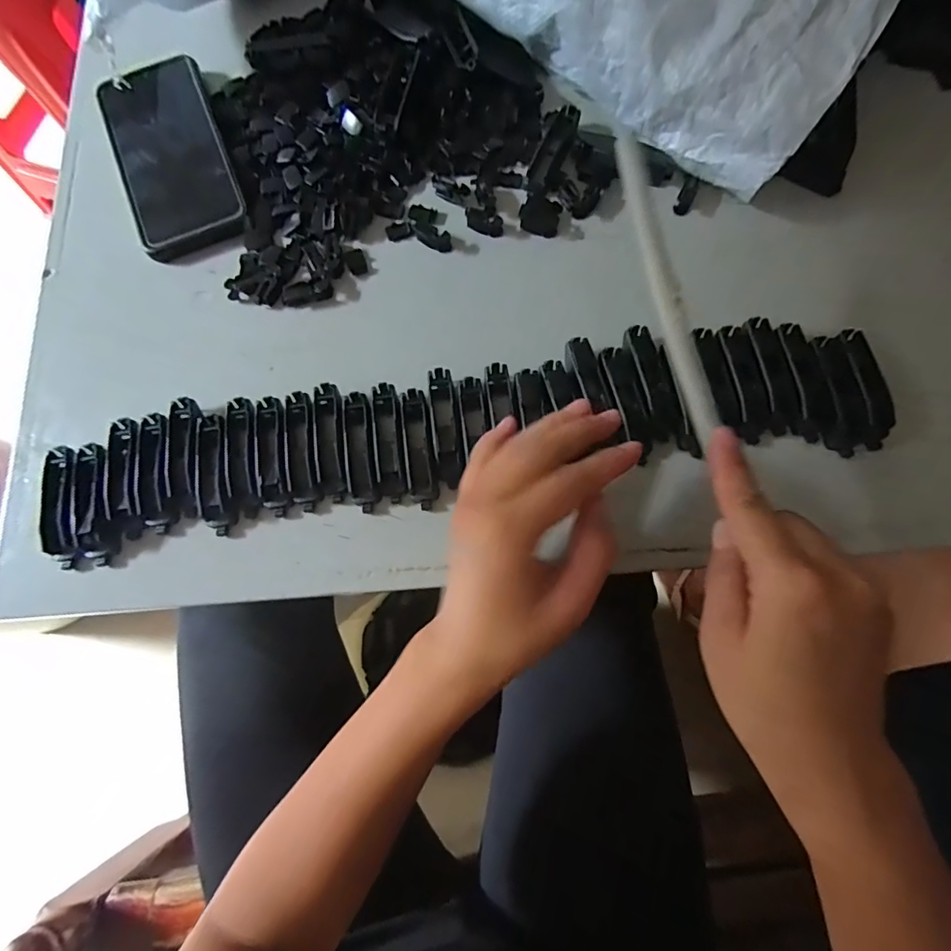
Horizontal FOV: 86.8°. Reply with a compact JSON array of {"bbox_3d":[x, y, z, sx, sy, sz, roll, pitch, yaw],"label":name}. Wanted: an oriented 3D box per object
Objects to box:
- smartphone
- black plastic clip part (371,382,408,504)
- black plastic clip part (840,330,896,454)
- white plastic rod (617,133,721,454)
[{"bbox_3d":[-0.227,-0.242,0.372,0.076,0.008,0.172,-23,78,-3],"label":"smartphone"},{"bbox_3d":[-0.054,-0.022,0.316,0.017,0.012,0.075,-7,77,0],"label":"black plastic clip part"},{"bbox_3d":[0.243,-0.055,0.311,0.016,0.014,0.076,-4,77,1],"label":"black plastic clip part"},{"bbox_3d":[0.096,-0.094,0.252,0.013,0.010,0.160,-12,85,-1],"label":"white plastic rod"}]

